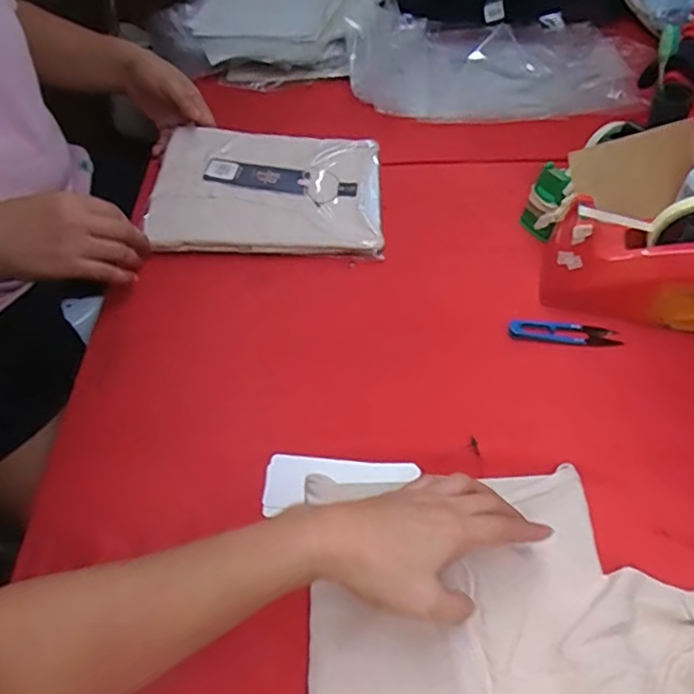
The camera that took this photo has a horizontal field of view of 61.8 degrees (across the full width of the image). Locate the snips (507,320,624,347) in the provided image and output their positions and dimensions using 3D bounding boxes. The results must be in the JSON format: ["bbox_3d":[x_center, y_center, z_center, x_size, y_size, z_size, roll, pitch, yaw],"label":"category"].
[{"bbox_3d":[0.205,-0.014,0.551,0.100,0.008,0.026,11,50,5],"label":"snips"}]

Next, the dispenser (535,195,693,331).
[{"bbox_3d":[0.297,-0.080,0.529,0.231,0.108,0.073,17,51,10],"label":"dispenser"}]

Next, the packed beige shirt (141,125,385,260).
[{"bbox_3d":[-0.093,-0.197,0.688,0.264,0.027,0.225,3,50,-2],"label":"packed beige shirt"}]

